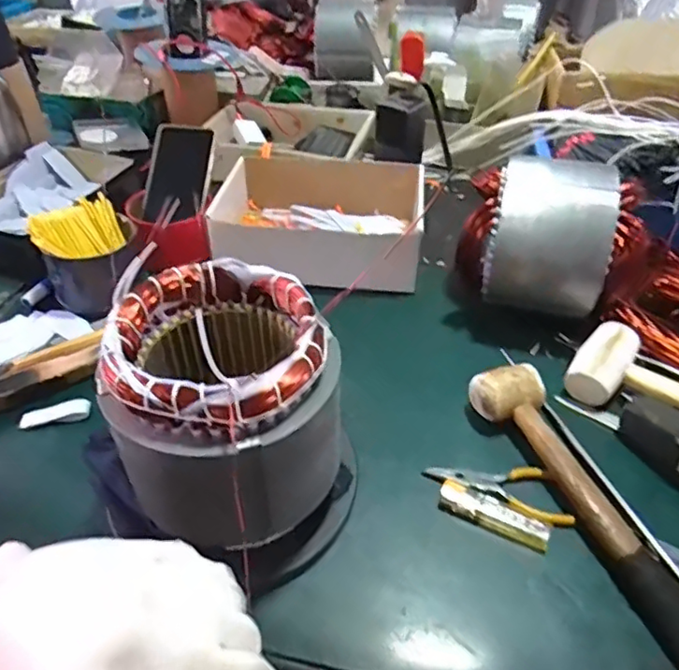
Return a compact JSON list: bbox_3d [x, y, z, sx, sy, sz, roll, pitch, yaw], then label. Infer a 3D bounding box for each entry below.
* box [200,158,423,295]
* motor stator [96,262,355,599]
[{"bbox_3d":[-0.021,-0.151,0.733,0.237,0.072,0.222,4,43,4],"label":"box"},{"bbox_3d":[-0.077,0.060,0.421,0.155,0.181,0.143,31,52,29],"label":"motor stator"}]

